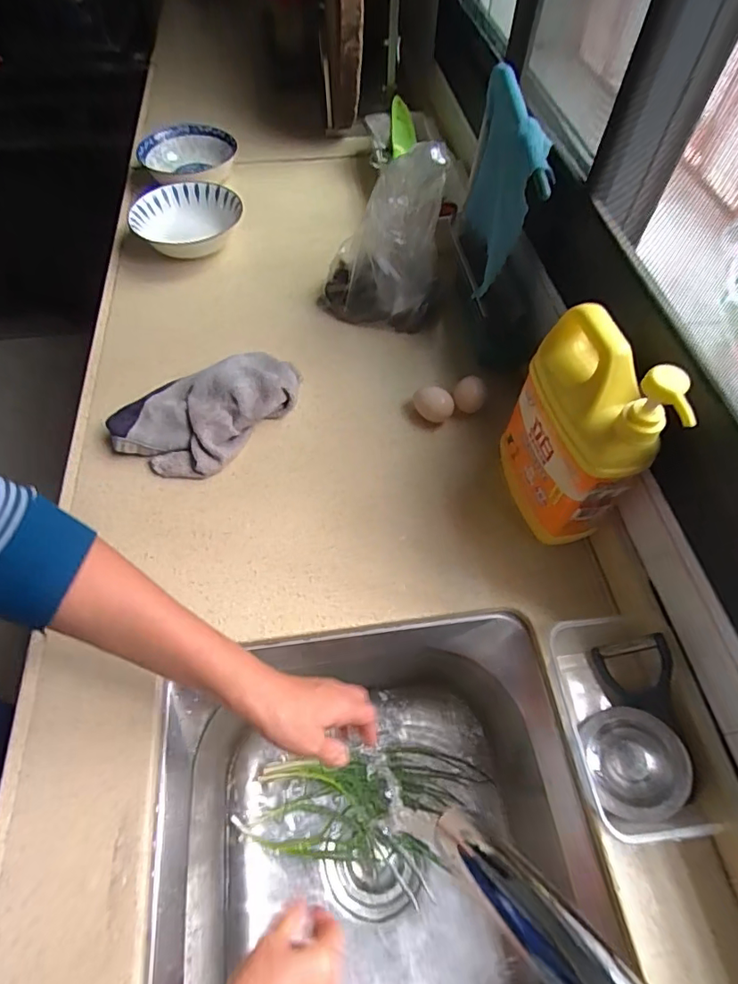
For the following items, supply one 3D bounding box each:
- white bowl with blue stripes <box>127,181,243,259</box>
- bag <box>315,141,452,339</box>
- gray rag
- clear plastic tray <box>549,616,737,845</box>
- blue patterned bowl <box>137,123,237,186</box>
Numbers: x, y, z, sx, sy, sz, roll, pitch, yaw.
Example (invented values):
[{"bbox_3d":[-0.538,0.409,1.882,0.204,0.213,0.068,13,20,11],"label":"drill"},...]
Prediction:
[{"bbox_3d":[-0.296,-0.435,0.836,0.162,0.058,0.152,1,58,-2],"label":"white bowl with blue stripes"},{"bbox_3d":[0.014,-0.340,0.696,0.158,0.242,0.131,-2,58,-4],"label":"bag"},{"bbox_3d":[-0.200,-0.108,0.645,0.145,0.048,0.228,41,65,21],"label":"gray rag"},{"bbox_3d":[0.228,0.203,0.457,0.105,0.068,0.172,-4,58,-5],"label":"clear plastic tray"},{"bbox_3d":[-0.325,-0.611,0.944,0.168,0.046,0.180,-32,65,-20],"label":"blue patterned bowl"}]

